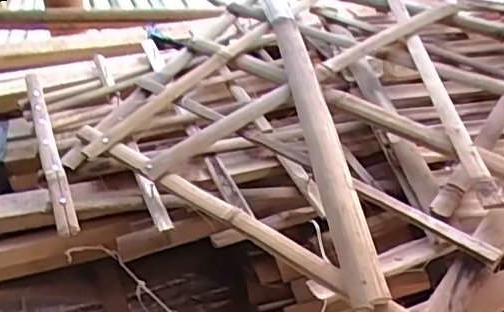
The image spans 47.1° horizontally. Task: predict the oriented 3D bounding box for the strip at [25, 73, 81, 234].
[{"bbox_3d":[-0.268,-0.013,0.757,0.023,0.018,0.332,-13,43,-19],"label":"strip"}]

